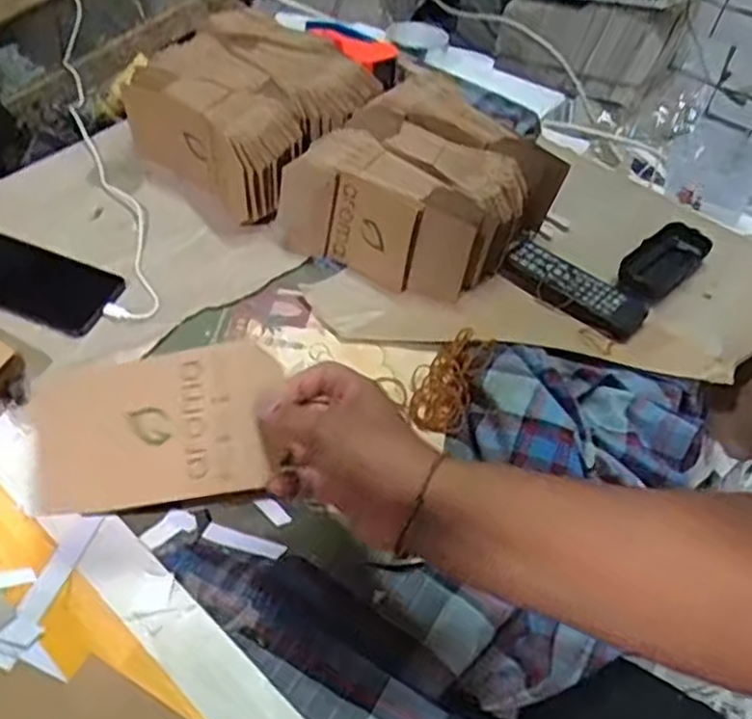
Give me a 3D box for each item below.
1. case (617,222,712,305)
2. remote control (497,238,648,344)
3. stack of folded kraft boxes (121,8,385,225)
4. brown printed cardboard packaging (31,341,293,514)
[{"bbox_3d":[0.291,-0.101,0.762,0.052,0.024,0.134,34,55,24],"label":"case"},{"bbox_3d":[0.189,-0.071,0.728,0.140,0.017,0.056,34,55,24],"label":"remote control"},{"bbox_3d":[-0.132,-0.266,0.819,0.219,0.109,0.198,31,54,22],"label":"stack of folded kraft boxes"},{"bbox_3d":[-0.151,0.046,0.510,0.177,0.009,0.097,-8,80,10],"label":"brown printed cardboard packaging"}]

